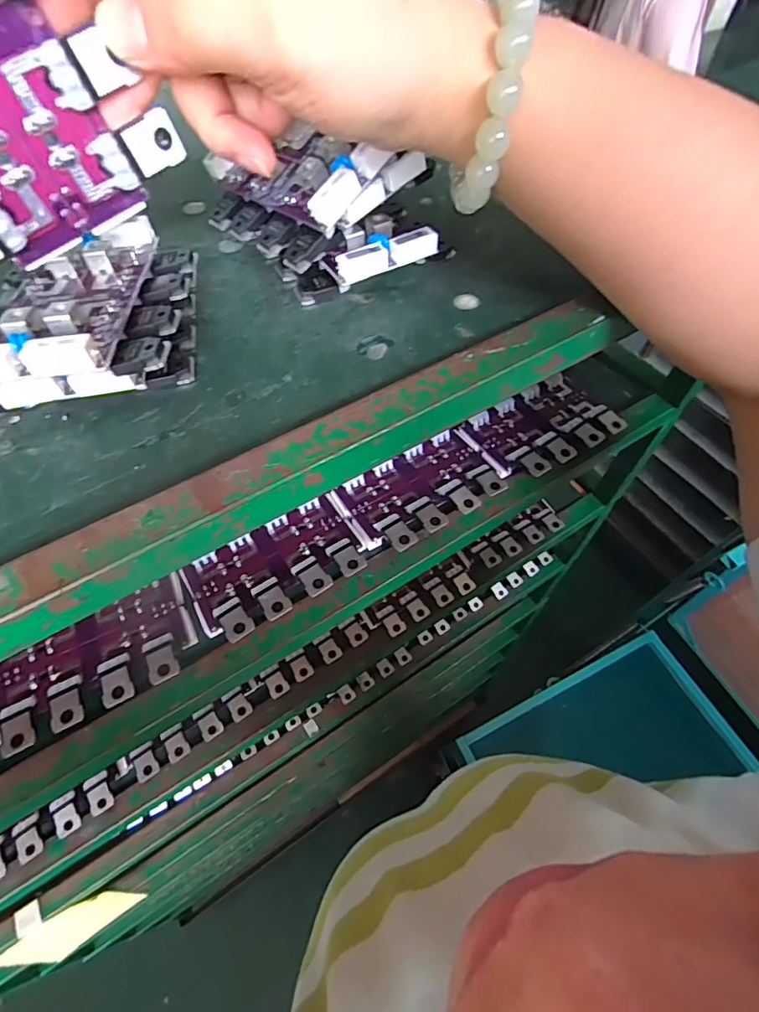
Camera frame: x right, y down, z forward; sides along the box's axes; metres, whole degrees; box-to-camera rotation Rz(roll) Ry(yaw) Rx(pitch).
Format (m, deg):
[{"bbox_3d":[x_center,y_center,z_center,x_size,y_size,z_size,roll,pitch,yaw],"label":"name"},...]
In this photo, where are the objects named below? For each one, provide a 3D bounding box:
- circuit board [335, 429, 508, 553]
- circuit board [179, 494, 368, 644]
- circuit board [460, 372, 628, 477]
[{"bbox_3d":[0.030,-0.014,0.328,0.100,0.012,0.067,-30,61,-17],"label":"circuit board"},{"bbox_3d":[-0.062,0.036,0.299,0.106,0.016,0.065,-27,61,-16],"label":"circuit board"},{"bbox_3d":[0.121,-0.061,0.356,0.096,0.011,0.070,-27,61,-16],"label":"circuit board"}]

